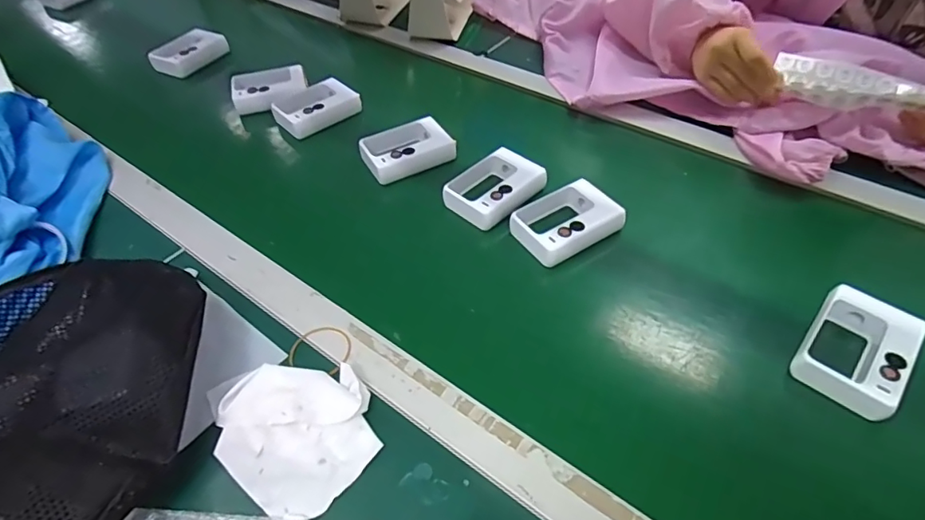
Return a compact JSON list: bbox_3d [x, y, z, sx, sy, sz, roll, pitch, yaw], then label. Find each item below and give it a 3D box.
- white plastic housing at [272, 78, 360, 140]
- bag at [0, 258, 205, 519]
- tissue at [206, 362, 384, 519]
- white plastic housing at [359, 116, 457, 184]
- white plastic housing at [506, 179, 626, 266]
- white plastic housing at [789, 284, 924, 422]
[{"bbox_3d":[-0.191,-0.199,0.664,0.104,0.031,0.070,-27,56,-23],"label":"white plastic housing"},{"bbox_3d":[-0.285,0.131,0.347,0.164,0.118,0.290,23,53,17],"label":"bag"},{"bbox_3d":[-0.123,0.121,0.371,0.108,0.025,0.115,-16,52,-15],"label":"tissue"},{"bbox_3d":[-0.066,-0.130,0.595,0.103,0.027,0.067,-19,53,-17],"label":"white plastic housing"},{"bbox_3d":[0.101,-0.037,0.506,0.103,0.028,0.069,-24,54,-21],"label":"white plastic housing"},{"bbox_3d":[0.304,0.069,0.394,0.067,0.022,0.099,35,57,24],"label":"white plastic housing"}]

